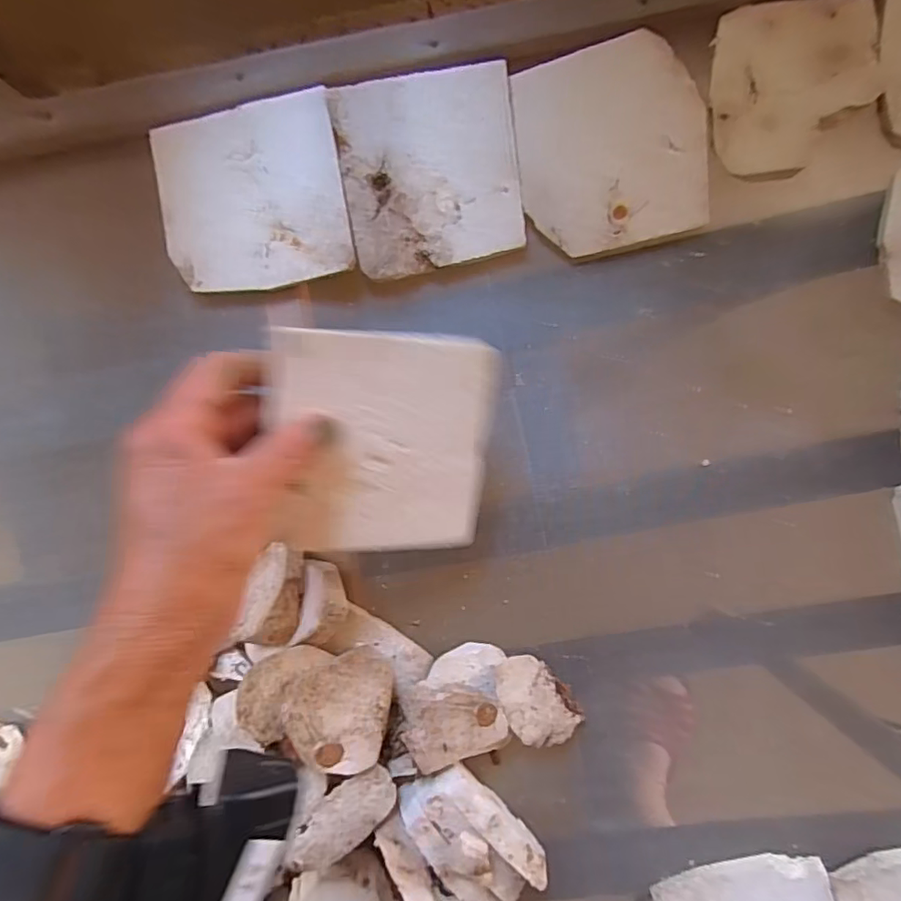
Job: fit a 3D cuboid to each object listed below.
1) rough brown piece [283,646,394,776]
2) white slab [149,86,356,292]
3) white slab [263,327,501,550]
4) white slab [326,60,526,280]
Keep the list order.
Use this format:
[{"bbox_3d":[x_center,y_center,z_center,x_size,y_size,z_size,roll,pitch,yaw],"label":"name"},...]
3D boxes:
[{"bbox_3d":[-0.060,0.147,0.314,0.060,0.022,0.060,4,80,-23],"label":"rough brown piece"},{"bbox_3d":[-0.121,-0.155,0.337,0.112,0.006,0.108,-10,92,0],"label":"white slab"},{"bbox_3d":[-0.031,-0.001,0.279,0.111,0.006,0.112,-1,109,-24],"label":"white slab"},{"bbox_3d":[-0.012,-0.170,0.340,0.106,0.004,0.109,-10,99,-2],"label":"white slab"}]

